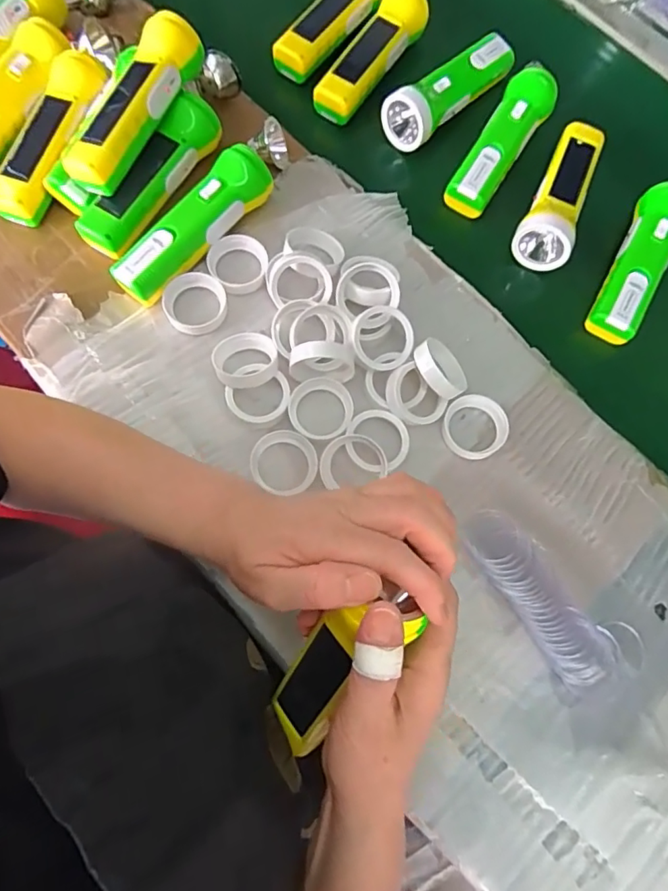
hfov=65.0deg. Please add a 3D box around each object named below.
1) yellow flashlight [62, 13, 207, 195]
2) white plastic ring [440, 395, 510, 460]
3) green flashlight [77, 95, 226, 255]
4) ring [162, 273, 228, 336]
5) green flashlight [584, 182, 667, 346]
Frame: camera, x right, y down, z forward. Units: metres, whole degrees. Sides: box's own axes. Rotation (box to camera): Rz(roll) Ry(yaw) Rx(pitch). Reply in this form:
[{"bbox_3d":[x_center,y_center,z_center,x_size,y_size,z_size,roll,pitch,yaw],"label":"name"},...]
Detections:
[{"bbox_3d":[-0.171,-0.294,0.453,0.042,0.054,0.163,30,74,1],"label":"yellow flashlight"},{"bbox_3d":[0.120,-0.017,0.448,0.051,0.016,0.054,0,75,-1],"label":"white plastic ring"},{"bbox_3d":[-0.166,-0.248,0.476,0.044,0.038,0.172,31,77,7],"label":"green flashlight"},{"bbox_3d":[-0.123,-0.125,0.466,0.055,0.017,0.053,0,75,-1],"label":"ring"},{"bbox_3d":[0.286,-0.172,0.496,0.043,0.052,0.156,28,76,7],"label":"green flashlight"}]

